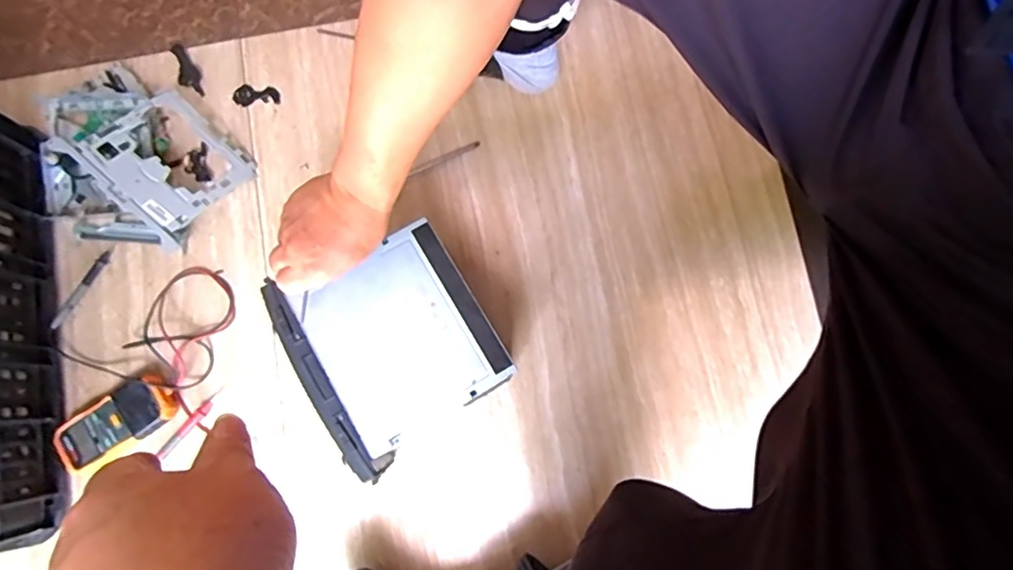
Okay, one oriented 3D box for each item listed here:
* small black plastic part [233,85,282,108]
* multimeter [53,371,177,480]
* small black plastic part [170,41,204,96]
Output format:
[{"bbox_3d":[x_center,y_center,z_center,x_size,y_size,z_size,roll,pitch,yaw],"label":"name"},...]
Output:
[{"bbox_3d":[-0.309,-0.236,0.690,0.057,0.004,0.029,-8,79,-1],"label":"small black plastic part"},{"bbox_3d":[-0.423,0.147,0.600,0.125,0.027,0.069,-39,81,-7],"label":"multimeter"},{"bbox_3d":[-0.398,-0.267,0.692,0.027,0.009,0.081,-28,80,-5],"label":"small black plastic part"}]

